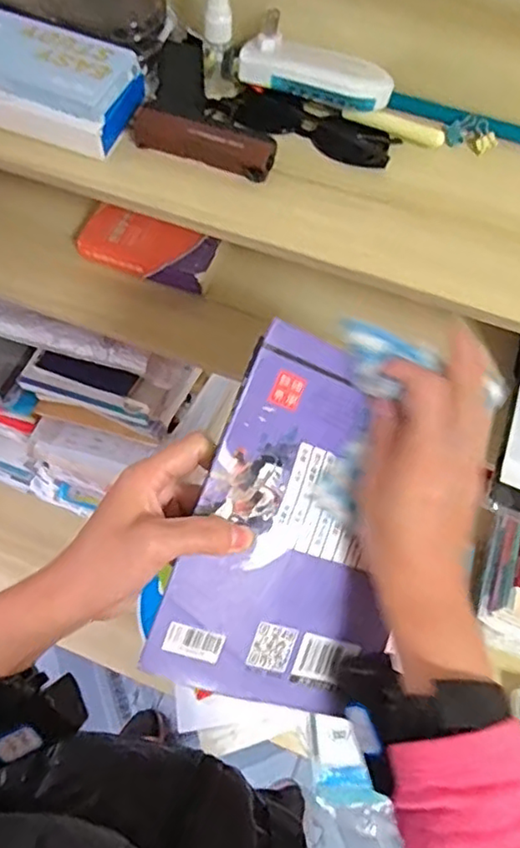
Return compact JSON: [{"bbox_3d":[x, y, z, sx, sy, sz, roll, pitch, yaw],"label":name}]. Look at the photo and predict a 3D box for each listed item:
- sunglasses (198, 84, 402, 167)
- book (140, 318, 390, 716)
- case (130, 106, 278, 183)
[{"bbox_3d":[0.035,-0.239,0.503,0.146,0.026,0.052,16,67,7],"label":"sunglasses"},{"bbox_3d":[0.028,0.061,0.372,0.132,0.008,0.204,19,91,-17],"label":"book"},{"bbox_3d":[-0.047,-0.219,0.491,0.117,0.021,0.034,17,67,7],"label":"case"}]

